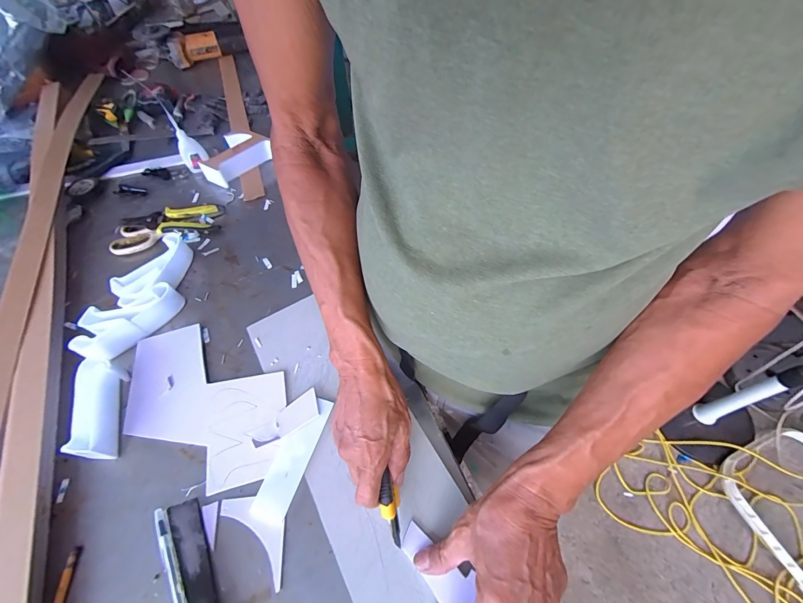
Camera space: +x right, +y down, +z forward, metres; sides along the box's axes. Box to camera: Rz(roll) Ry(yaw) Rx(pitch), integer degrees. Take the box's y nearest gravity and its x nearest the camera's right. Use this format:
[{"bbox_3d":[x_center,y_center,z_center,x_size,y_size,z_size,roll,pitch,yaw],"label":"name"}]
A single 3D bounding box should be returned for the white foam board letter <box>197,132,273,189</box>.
[{"bbox_3d":[-0.327,-0.283,0.705,0.083,0.044,0.126,37,66,24],"label":"white foam board letter"}]

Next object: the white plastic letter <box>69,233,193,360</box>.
[{"bbox_3d":[-0.384,-0.008,0.535,0.094,0.040,0.205,25,62,18],"label":"white plastic letter"}]

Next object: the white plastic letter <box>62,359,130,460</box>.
[{"bbox_3d":[-0.376,0.129,0.443,0.030,0.042,0.126,-16,57,-6],"label":"white plastic letter"}]

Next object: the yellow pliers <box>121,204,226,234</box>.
[{"bbox_3d":[-0.402,-0.144,0.639,0.165,0.022,0.063,-3,57,2],"label":"yellow pliers"}]

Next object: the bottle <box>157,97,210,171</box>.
[{"bbox_3d":[-0.416,-0.312,0.686,0.045,0.120,0.029,-33,61,-17],"label":"bottle"}]

